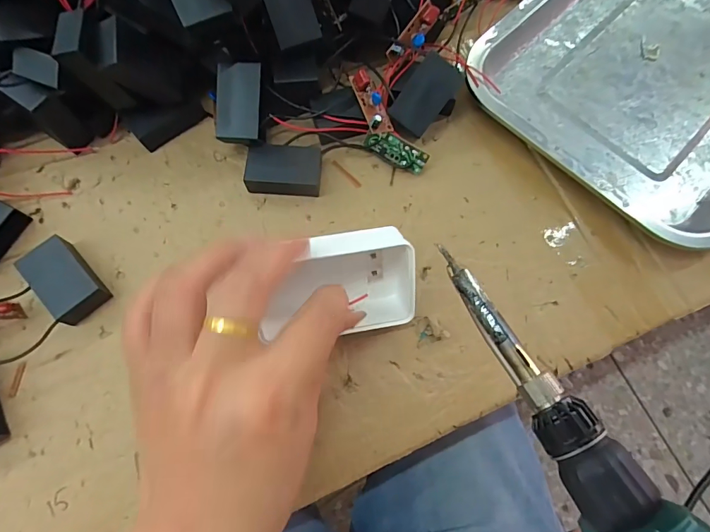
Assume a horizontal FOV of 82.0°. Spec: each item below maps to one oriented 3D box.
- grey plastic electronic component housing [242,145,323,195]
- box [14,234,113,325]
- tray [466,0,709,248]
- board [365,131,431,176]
[{"bbox_3d":[-0.047,-0.064,0.273,0.048,0.015,0.031,0,72,-1],"label":"grey plastic electronic component housing"},{"bbox_3d":[-0.172,0.010,0.245,0.030,0.019,0.050,-38,77,-12],"label":"box"},{"bbox_3d":[0.247,-0.173,0.308,0.209,0.021,0.321,44,76,11],"label":"tray"},{"bbox_3d":[0.028,-0.078,0.278,0.043,0.018,0.007,24,32,2],"label":"board"}]

